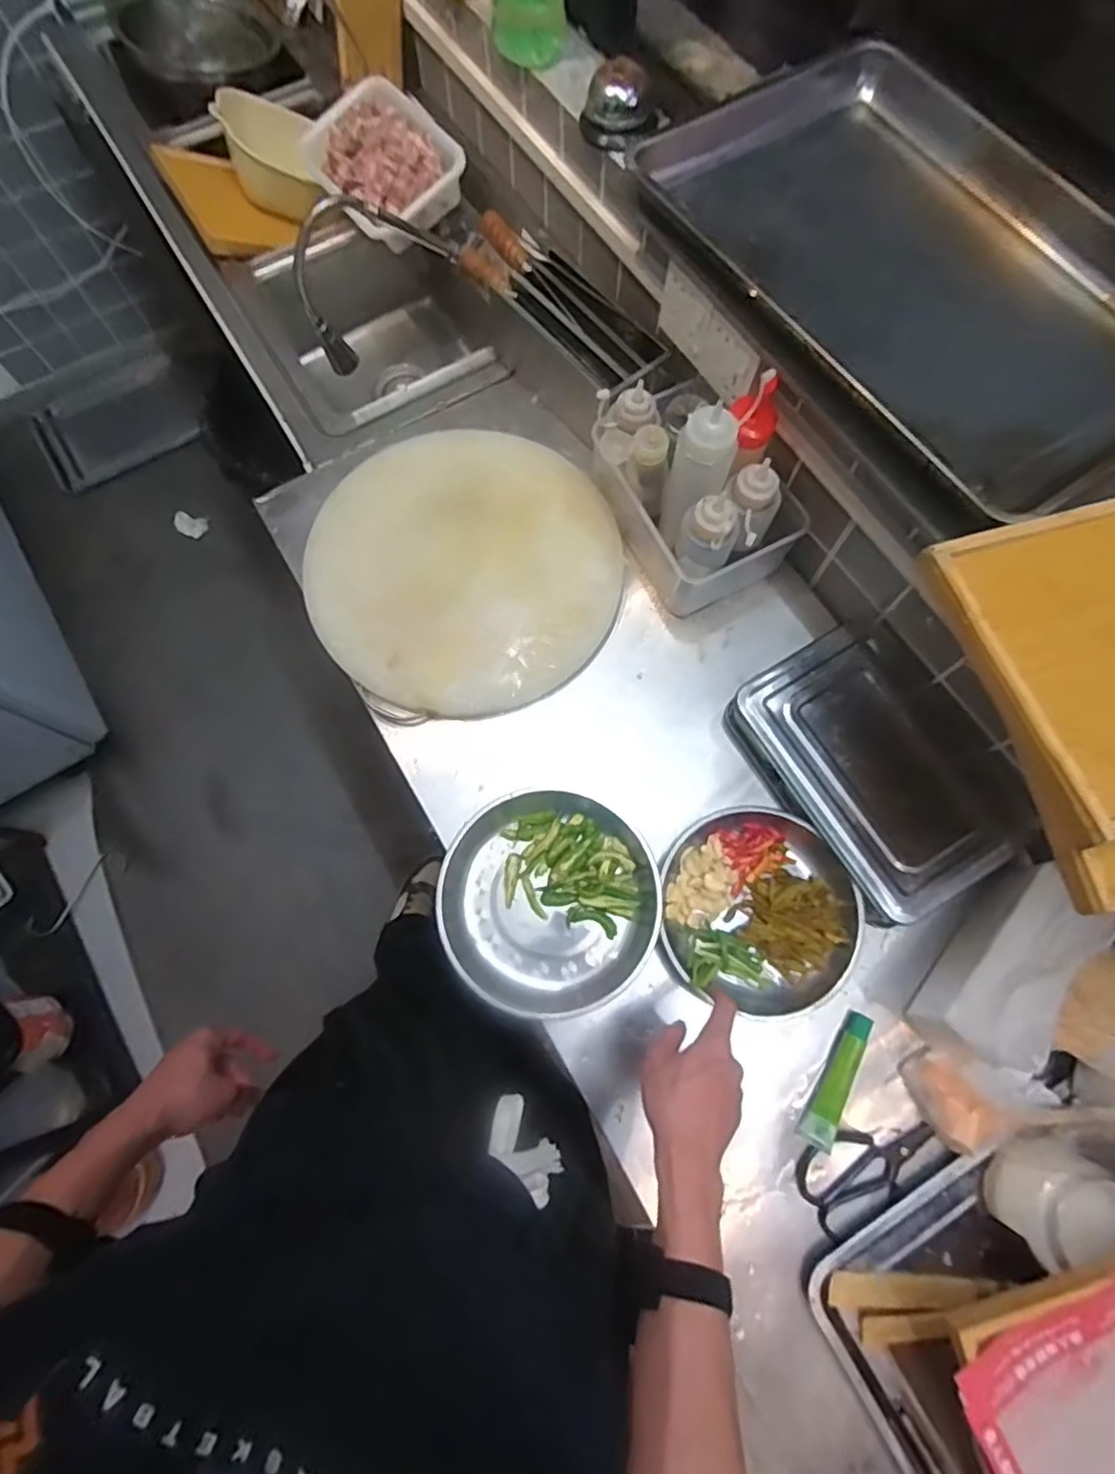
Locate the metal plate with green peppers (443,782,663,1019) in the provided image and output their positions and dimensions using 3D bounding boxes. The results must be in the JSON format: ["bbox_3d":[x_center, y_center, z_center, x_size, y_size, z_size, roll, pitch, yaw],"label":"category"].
[{"bbox_3d":[-0.010,0.189,0.751,0.240,0.045,0.246,0,73,0],"label":"metal plate with green peppers"}]

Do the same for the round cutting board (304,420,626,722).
[{"bbox_3d":[-0.131,-0.229,0.873,0.411,0.029,0.392,0,79,2],"label":"round cutting board"}]

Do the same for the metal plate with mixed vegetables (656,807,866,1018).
[{"bbox_3d":[0.232,0.200,0.751,0.215,0.045,0.225,0,73,0],"label":"metal plate with mixed vegetables"}]

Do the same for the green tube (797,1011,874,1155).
[{"bbox_3d":[0.310,0.377,0.706,0.026,0.023,0.145,28,75,9],"label":"green tube"}]

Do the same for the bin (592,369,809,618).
[{"bbox_3d":[0.173,-0.328,0.801,0.188,0.231,0.234,-28,75,-8],"label":"bin"}]

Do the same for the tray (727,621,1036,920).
[{"bbox_3d":[0.380,0.035,0.775,0.226,0.064,0.320,-30,75,-9],"label":"tray"}]

